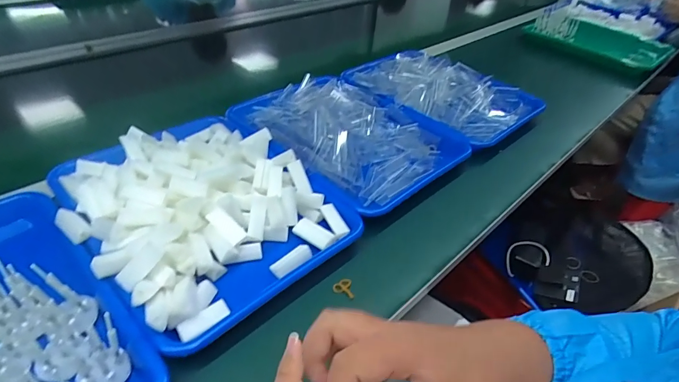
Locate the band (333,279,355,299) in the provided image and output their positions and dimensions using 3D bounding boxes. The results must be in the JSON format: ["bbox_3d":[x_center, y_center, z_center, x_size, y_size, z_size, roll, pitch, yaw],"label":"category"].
[{"bbox_3d":[0.003,0.103,0.413,0.020,0.004,0.024,-2,40,-9],"label":"band"}]

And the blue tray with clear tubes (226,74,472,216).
[{"bbox_3d":[0.011,-0.094,0.598,0.324,0.039,0.246,30,45,27],"label":"blue tray with clear tubes"}]

